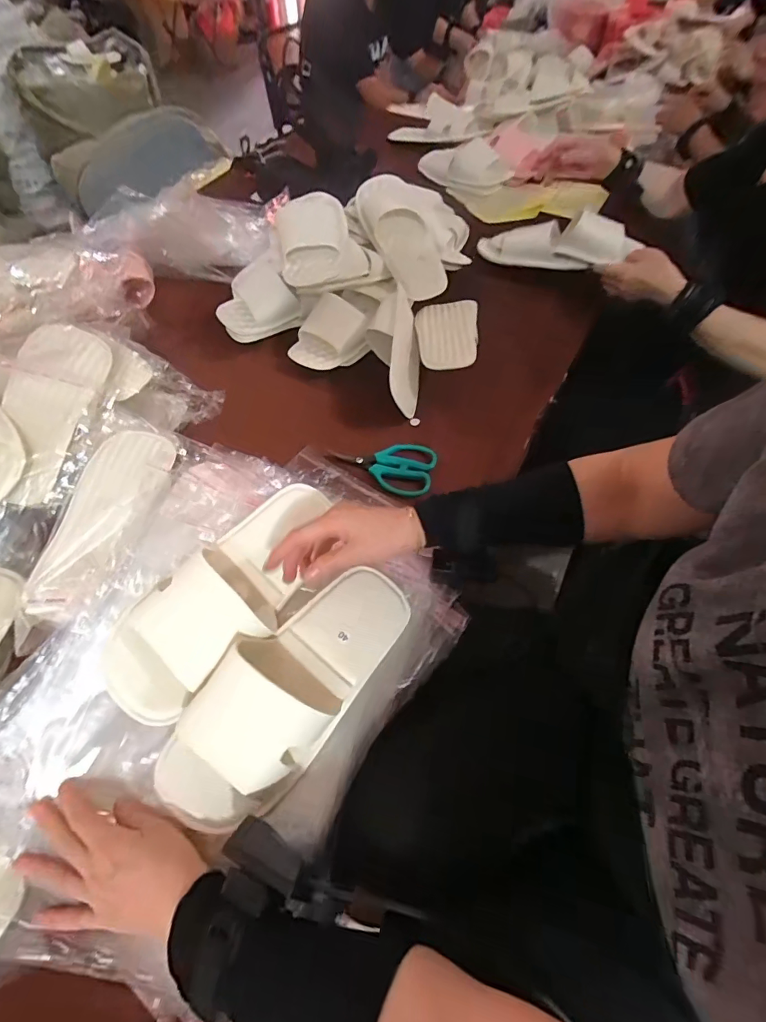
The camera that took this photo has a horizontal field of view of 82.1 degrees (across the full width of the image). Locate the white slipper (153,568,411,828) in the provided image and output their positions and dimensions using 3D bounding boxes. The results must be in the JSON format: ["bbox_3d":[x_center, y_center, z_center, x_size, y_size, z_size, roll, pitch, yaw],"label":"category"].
[{"bbox_3d":[-0.084,0.158,0.415,0.110,0.076,0.274,37,61,21],"label":"white slipper"}]

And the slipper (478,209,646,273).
[{"bbox_3d":[0.313,-0.500,0.798,0.249,0.083,0.091,18,60,11],"label":"slipper"}]

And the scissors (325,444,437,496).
[{"bbox_3d":[-0.003,-0.066,0.604,0.144,0.012,0.082,11,59,7],"label":"scissors"}]

